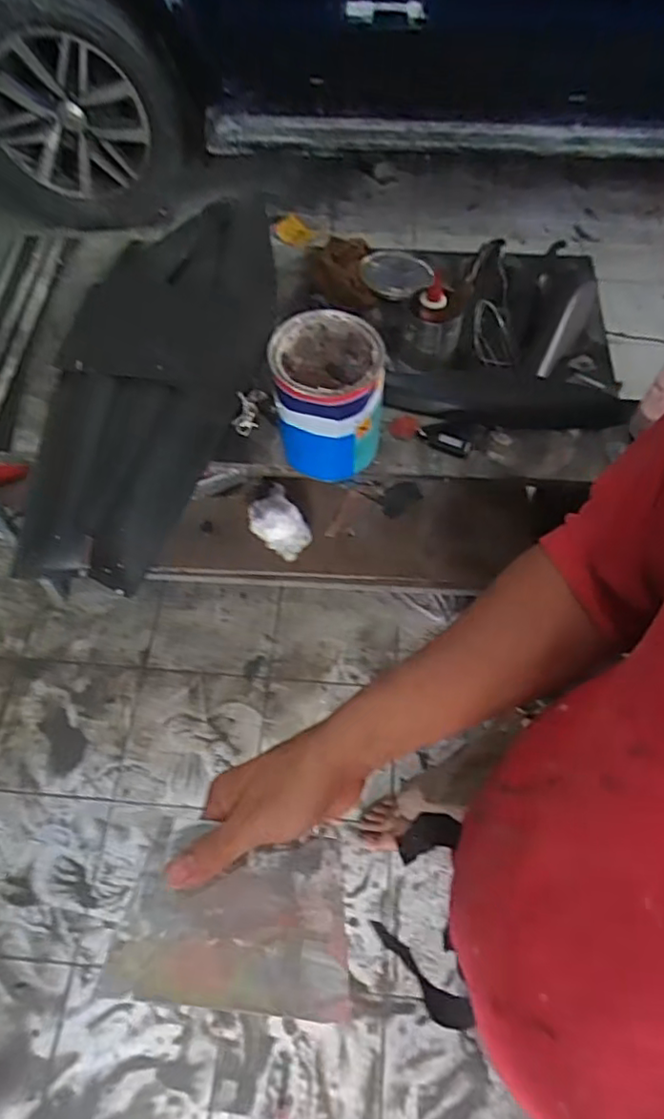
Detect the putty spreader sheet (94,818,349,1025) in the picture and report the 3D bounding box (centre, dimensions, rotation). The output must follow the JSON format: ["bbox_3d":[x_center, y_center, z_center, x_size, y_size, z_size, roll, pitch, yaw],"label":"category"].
[{"bbox_3d":[-0.056,0.216,0.382,0.136,0.005,0.096,9,69,-3],"label":"putty spreader sheet"}]

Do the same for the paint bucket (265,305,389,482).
[{"bbox_3d":[-0.007,-0.241,0.981,0.159,0.212,0.168,0,61,0],"label":"paint bucket"}]

